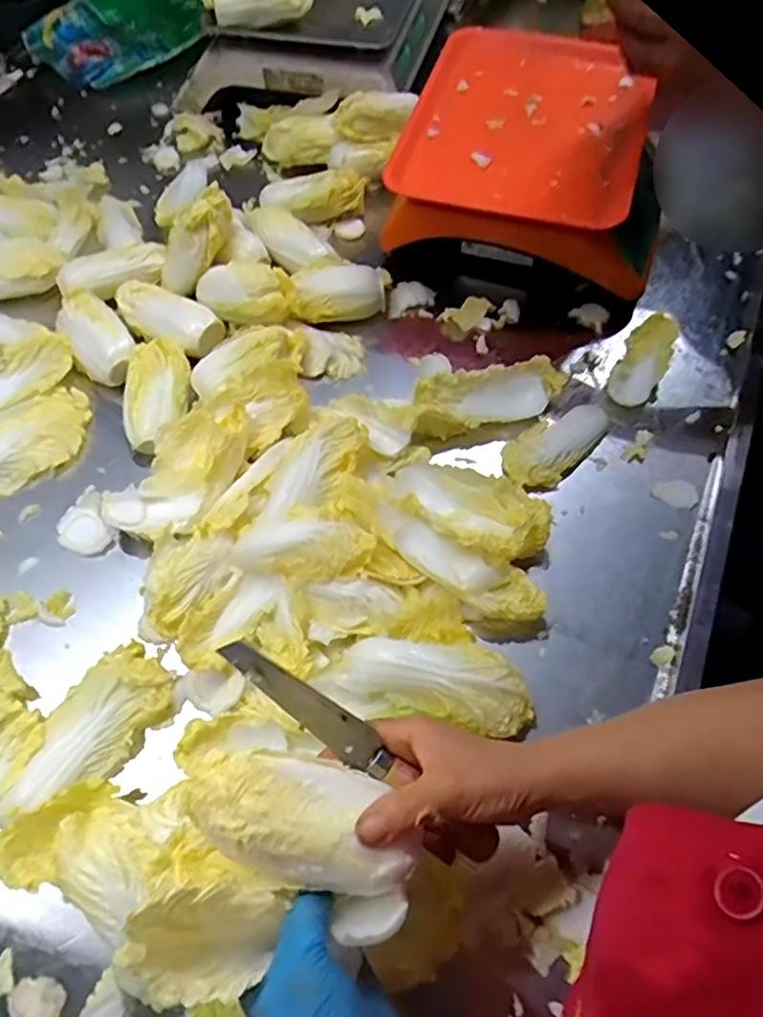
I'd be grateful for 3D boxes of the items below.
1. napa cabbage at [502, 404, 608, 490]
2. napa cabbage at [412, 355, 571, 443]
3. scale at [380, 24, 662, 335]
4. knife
[{"bbox_3d":[0.165,-0.061,0.592,0.119,0.021,0.051,-38,68,-17],"label":"napa cabbage"},{"bbox_3d":[0.101,-0.106,0.609,0.147,0.042,0.048,-12,63,-5],"label":"napa cabbage"},{"bbox_3d":[0.167,-0.358,0.698,0.274,0.138,0.289,19,64,11],"label":"scale"},{"bbox_3d":[-0.014,0.143,0.387,0.196,0.015,0.022,38,69,0],"label":"knife"}]

